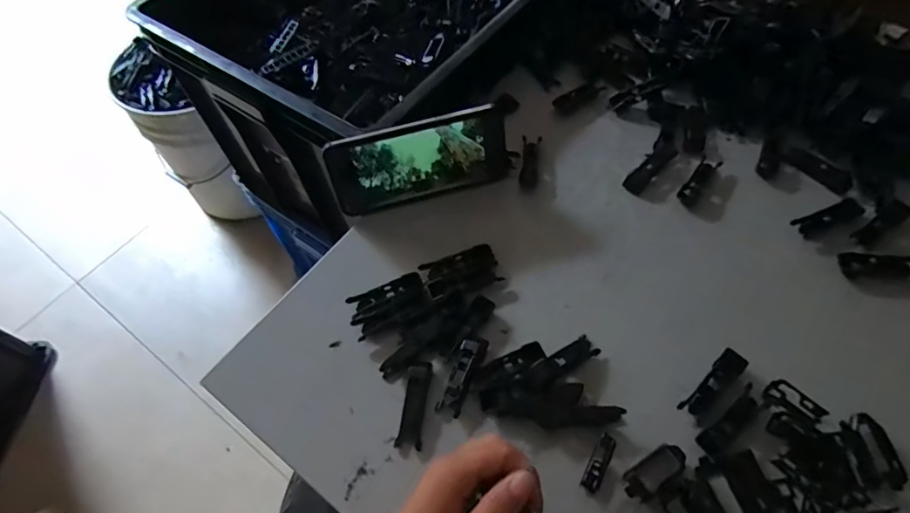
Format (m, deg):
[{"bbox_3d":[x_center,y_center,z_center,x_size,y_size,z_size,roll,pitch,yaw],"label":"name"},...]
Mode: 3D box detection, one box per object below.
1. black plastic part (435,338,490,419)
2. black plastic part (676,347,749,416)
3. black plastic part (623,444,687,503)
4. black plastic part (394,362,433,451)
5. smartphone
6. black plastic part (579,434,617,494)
[{"bbox_3d":[0.006,0.093,0.399,0.020,0.009,0.064,21,64,14],"label":"black plastic part"},{"bbox_3d":[0.199,0.098,0.383,0.064,0.006,0.019,-39,66,-18],"label":"black plastic part"},{"bbox_3d":[0.142,0.153,0.355,0.050,0.005,0.021,-29,63,-13],"label":"black plastic part"},{"bbox_3d":[-0.031,0.114,0.389,0.018,0.007,0.064,8,61,7],"label":"black plastic part"},{"bbox_3d":[-0.031,-0.091,0.475,0.168,0.079,0.012,-15,42,-8],"label":"smartphone"},{"bbox_3d":[0.104,0.149,0.360,0.014,0.010,0.041,24,78,15],"label":"black plastic part"}]

